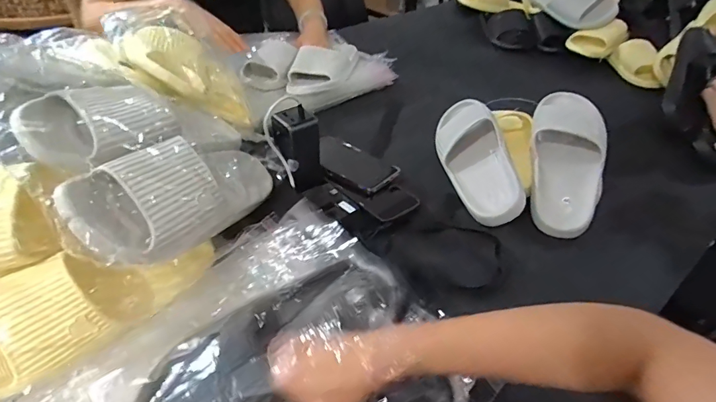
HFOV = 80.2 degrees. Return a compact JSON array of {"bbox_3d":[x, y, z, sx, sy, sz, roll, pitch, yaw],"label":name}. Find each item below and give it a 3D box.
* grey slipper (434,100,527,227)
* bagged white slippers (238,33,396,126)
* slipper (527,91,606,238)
[{"bbox_3d":[0.183,-0.072,0.670,0.102,0.060,0.264,-25,47,19],"label":"grey slipper"},{"bbox_3d":[-0.090,-0.287,0.921,0.315,0.087,0.218,-22,47,-25],"label":"bagged white slippers"},{"bbox_3d":[0.319,-0.067,0.638,0.111,0.064,0.266,13,57,12],"label":"slipper"}]

